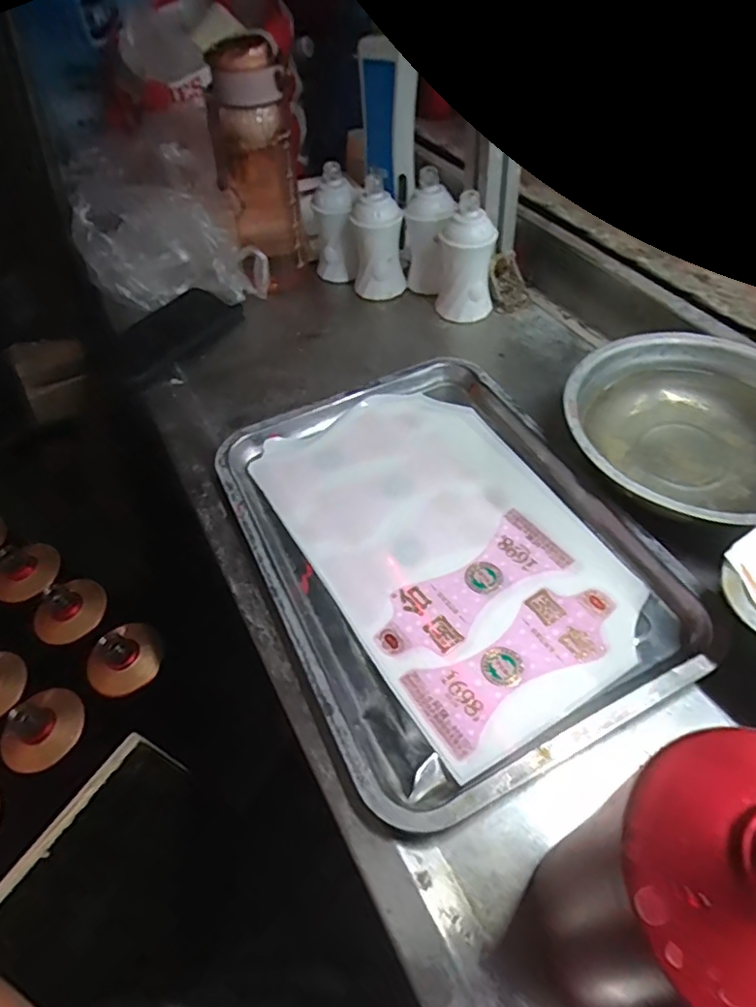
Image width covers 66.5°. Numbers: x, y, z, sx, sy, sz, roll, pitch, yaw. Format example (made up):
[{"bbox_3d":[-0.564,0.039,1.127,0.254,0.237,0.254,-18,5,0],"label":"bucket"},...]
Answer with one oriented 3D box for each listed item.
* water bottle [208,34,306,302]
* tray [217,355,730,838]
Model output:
[{"bbox_3d":[-0.116,-0.331,0.594,0.086,0.218,0.066,-18,55,-1],"label":"water bottle"},{"bbox_3d":[0.042,0.025,0.426,0.252,0.026,0.334,-24,53,-13],"label":"tray"}]

